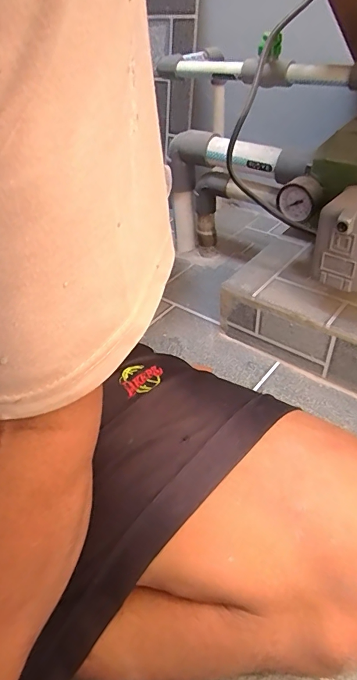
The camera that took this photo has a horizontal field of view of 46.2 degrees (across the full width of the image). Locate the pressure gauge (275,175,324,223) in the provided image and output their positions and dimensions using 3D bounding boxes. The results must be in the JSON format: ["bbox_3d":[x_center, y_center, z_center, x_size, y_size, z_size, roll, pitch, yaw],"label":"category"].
[{"bbox_3d":[0.149,-0.176,0.520,0.051,0.047,0.028,25,48,28],"label":"pressure gauge"}]

